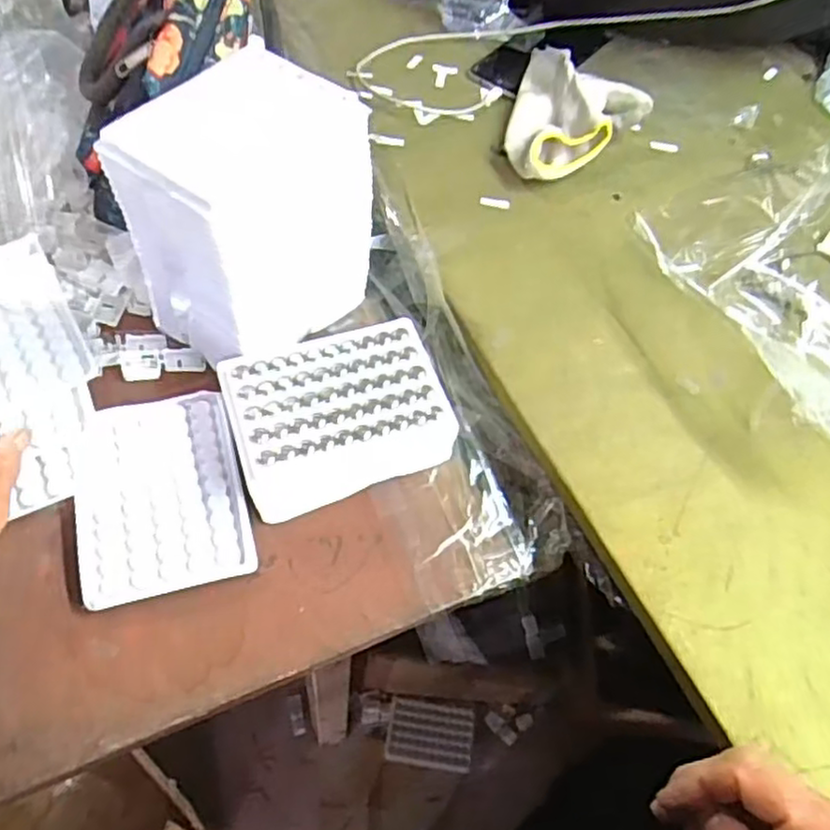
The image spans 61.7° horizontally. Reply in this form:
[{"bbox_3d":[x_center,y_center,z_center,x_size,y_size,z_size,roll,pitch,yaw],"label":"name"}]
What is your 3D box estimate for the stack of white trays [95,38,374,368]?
[{"bbox_3d":[-0.102,-0.126,0.449,0.089,0.158,0.130,34,60,17],"label":"stack of white trays"}]

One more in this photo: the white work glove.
[{"bbox_3d":[0.134,-0.246,0.582,0.108,0.047,0.140,18,57,7],"label":"white work glove"}]

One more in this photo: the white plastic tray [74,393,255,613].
[{"bbox_3d":[-0.156,0.047,0.425,0.094,0.018,0.125,-13,58,-13],"label":"white plastic tray"}]

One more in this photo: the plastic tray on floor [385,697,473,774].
[{"bbox_3d":[0.023,0.468,1.019,0.121,0.018,0.084,9,56,1],"label":"plastic tray on floor"}]

